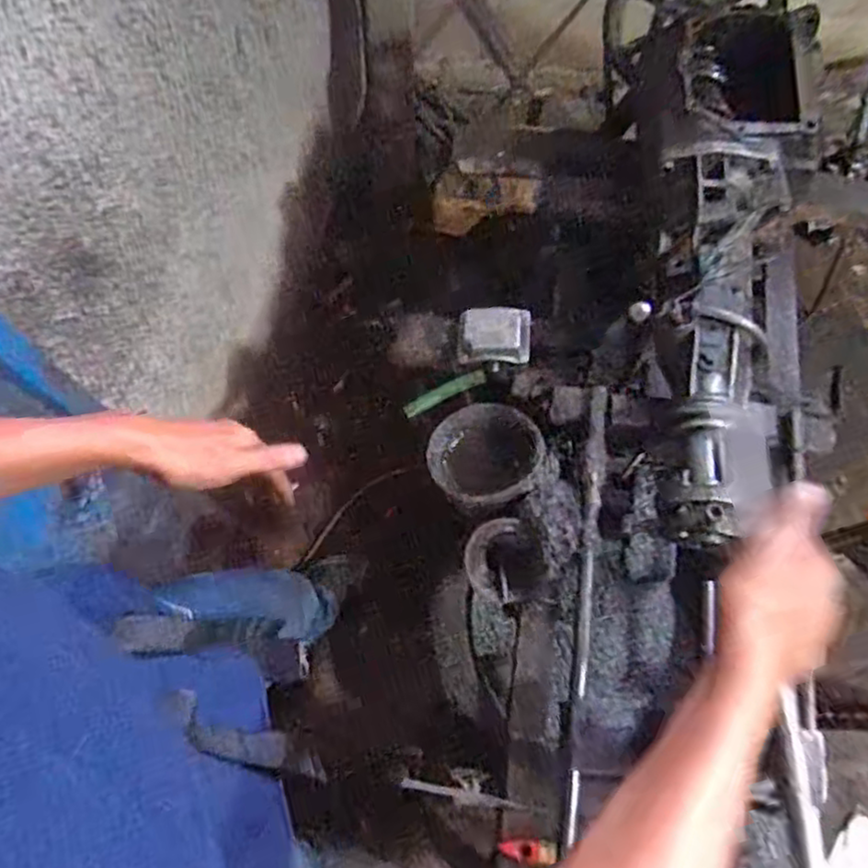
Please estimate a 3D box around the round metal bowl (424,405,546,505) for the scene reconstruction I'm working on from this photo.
[{"bbox_3d":[0.065,0.032,0.792,0.120,0.060,0.120,-8,65,17],"label":"round metal bowl"}]

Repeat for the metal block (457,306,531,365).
[{"bbox_3d":[0.076,-0.125,0.856,0.088,0.033,0.070,2,67,3],"label":"metal block"}]

